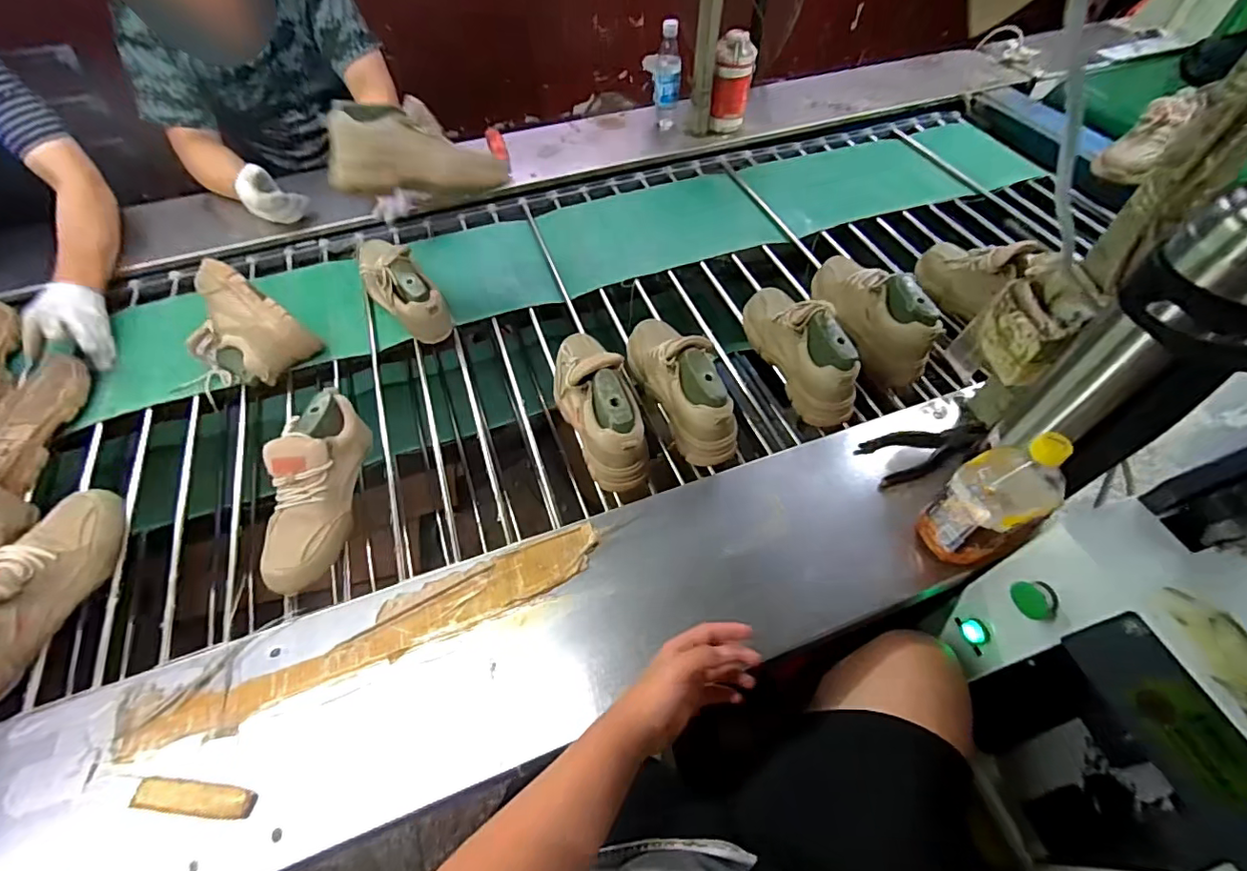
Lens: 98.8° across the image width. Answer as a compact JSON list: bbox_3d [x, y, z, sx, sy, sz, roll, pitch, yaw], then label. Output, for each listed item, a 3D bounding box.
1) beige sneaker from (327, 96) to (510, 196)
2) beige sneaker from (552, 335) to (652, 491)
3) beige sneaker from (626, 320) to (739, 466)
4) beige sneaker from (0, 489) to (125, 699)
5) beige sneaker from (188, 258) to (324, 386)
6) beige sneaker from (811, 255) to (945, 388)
[{"bbox_3d":[-0.338,-0.463,0.862,0.259,0.123,0.103,-21,59,-12],"label":"beige sneaker"},{"bbox_3d":[-0.041,-0.056,0.761,0.086,0.114,0.257,-17,58,-9],"label":"beige sneaker"},{"bbox_3d":[0.090,-0.098,0.809,0.100,0.115,0.272,-21,59,-12],"label":"beige sneaker"},{"bbox_3d":[-0.718,0.176,0.623,0.094,0.110,0.264,7,57,6],"label":"beige sneaker"},{"bbox_3d":[-0.638,-0.181,0.880,0.237,0.087,0.140,29,62,19],"label":"beige sneaker"},{"bbox_3d":[0.404,-0.218,0.875,0.082,0.118,0.286,-15,58,-8],"label":"beige sneaker"}]

